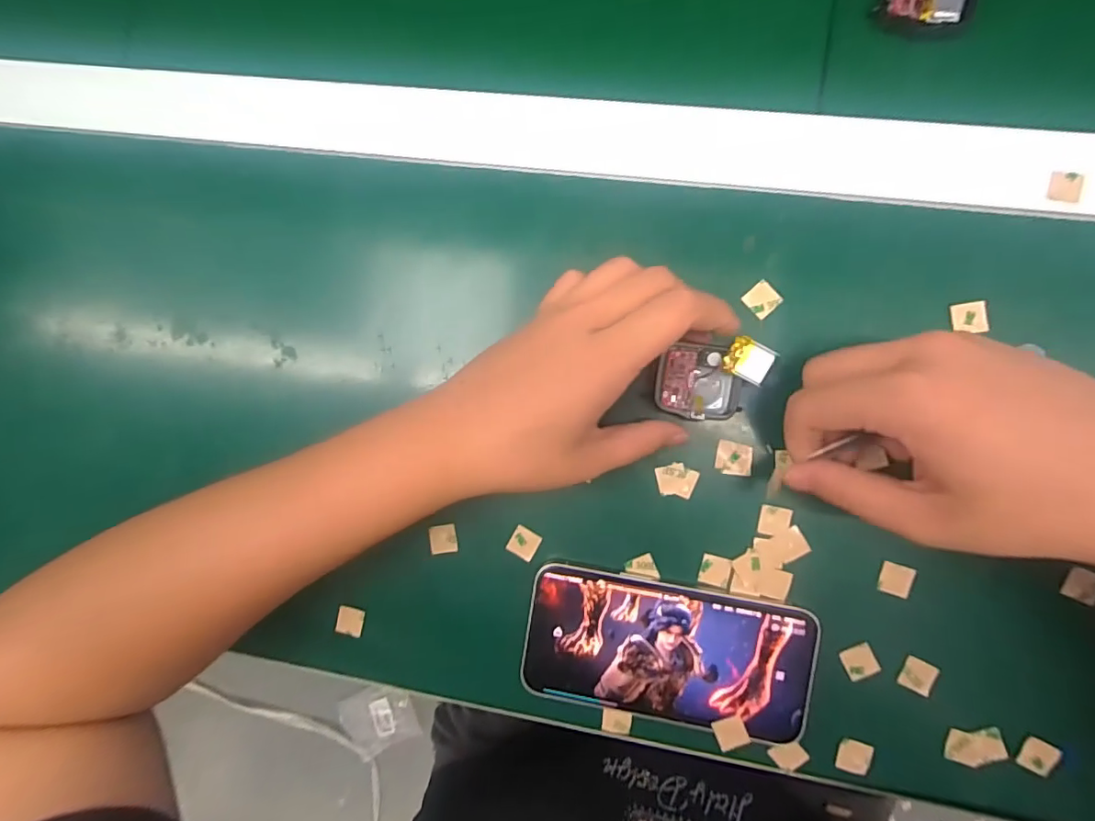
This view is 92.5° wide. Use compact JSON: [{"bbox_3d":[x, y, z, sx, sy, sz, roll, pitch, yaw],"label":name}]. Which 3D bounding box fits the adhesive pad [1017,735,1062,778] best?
[{"bbox_3d":[0.243,0.171,0.259,0.016,0.004,0.015,27,93,6],"label":"adhesive pad"}]

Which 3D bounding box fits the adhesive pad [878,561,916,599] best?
[{"bbox_3d":[0.178,0.086,0.267,0.016,0.004,0.016,18,86,4],"label":"adhesive pad"}]

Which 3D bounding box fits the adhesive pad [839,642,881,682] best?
[{"bbox_3d":[0.161,0.130,0.270,0.016,0.004,0.015,-29,86,7],"label":"adhesive pad"}]

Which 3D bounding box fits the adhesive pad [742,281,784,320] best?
[{"bbox_3d":[0.111,-0.058,0.272,0.015,0.004,0.016,-43,85,6],"label":"adhesive pad"}]

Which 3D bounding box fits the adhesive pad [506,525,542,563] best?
[{"bbox_3d":[-0.013,0.073,0.289,0.015,0.004,0.016,30,94,7],"label":"adhesive pad"}]

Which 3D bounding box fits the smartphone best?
[{"bbox_3d":[0.063,0.126,0.276,0.145,0.010,0.070,9,91,7],"label":"smartphone"}]

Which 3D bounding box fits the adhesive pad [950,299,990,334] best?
[{"bbox_3d":[0.210,-0.046,0.261,0.015,0.005,0.016,-3,89,8],"label":"adhesive pad"}]

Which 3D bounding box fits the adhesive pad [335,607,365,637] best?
[{"bbox_3d":[-0.114,0.123,0.305,0.015,0.004,0.015,13,78,-9],"label":"adhesive pad"}]

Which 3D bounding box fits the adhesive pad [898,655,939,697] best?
[{"bbox_3d":[0.189,0.135,0.266,0.016,0.005,0.015,23,93,7],"label":"adhesive pad"}]

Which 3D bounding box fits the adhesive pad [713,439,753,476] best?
[{"bbox_3d":[0.098,0.026,0.274,0.019,0.004,0.017,11,91,8],"label":"adhesive pad"}]

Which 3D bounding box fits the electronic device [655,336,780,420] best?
[{"bbox_3d":[0.084,-0.016,0.266,0.056,0.013,0.038,-5,89,7],"label":"electronic device"}]

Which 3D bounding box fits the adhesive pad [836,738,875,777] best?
[{"bbox_3d":[0.159,0.179,0.271,0.015,0.004,0.016,16,80,15],"label":"adhesive pad"}]

